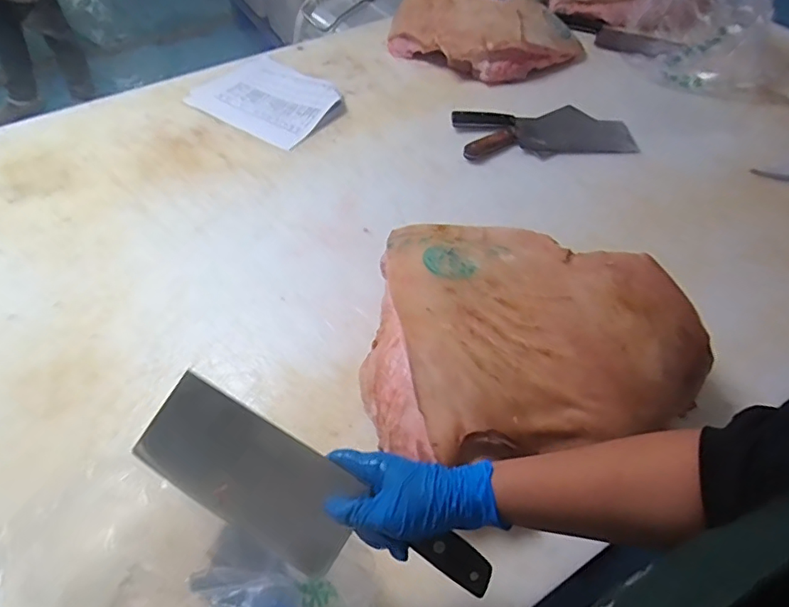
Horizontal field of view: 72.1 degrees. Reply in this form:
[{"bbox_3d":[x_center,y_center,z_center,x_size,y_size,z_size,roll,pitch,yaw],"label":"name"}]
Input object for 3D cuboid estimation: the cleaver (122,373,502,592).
[{"bbox_3d":[-0.068,0.169,0.444,0.296,0.012,0.084,31,83,1],"label":"cleaver"}]

